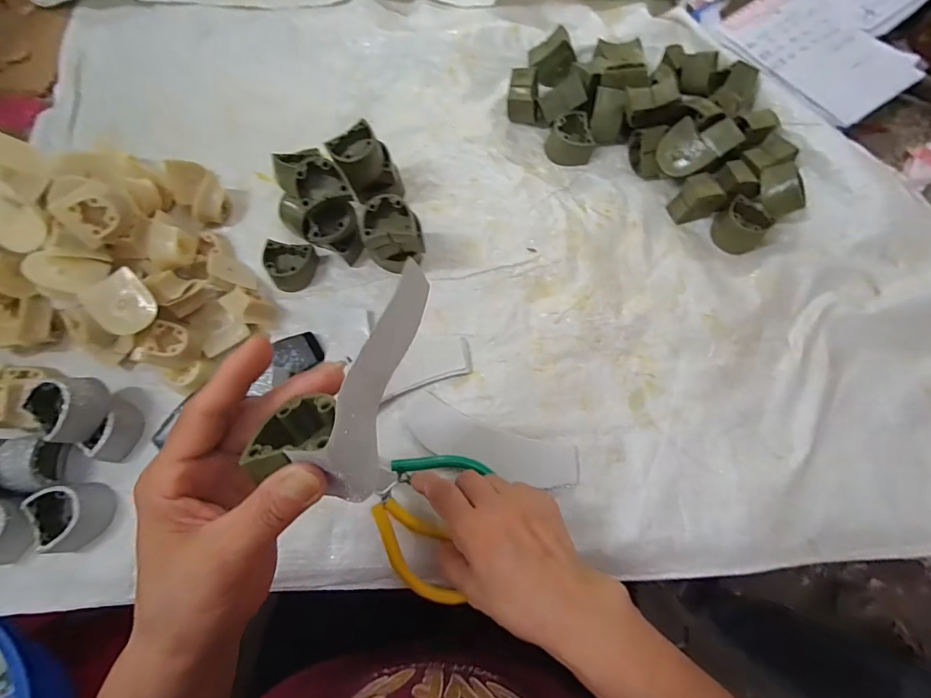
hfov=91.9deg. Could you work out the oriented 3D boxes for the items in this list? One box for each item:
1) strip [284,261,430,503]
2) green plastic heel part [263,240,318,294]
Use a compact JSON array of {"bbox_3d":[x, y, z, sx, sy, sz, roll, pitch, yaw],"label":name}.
[{"bbox_3d":[-0.044,0.011,0.238,0.013,0.039,0.130,-1,52,22],"label":"strip"},{"bbox_3d":[-0.171,-0.081,0.438,0.042,0.028,0.039,6,71,1],"label":"green plastic heel part"}]

